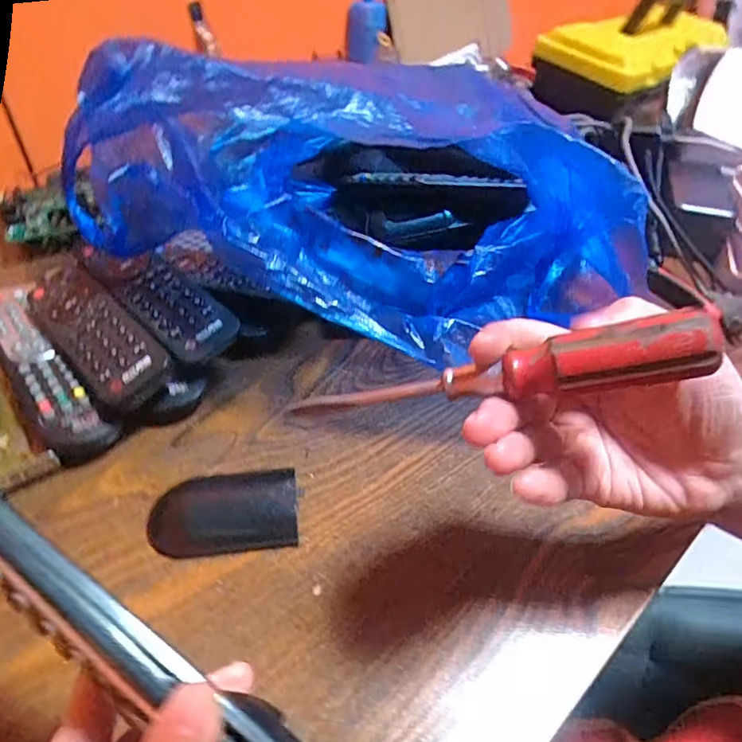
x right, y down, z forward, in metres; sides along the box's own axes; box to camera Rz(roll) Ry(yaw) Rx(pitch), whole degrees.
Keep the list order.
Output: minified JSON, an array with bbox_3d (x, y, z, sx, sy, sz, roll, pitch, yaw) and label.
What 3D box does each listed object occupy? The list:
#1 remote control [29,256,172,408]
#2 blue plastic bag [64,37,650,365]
[{"bbox_3d":[-0.184,-0.027,0.348,0.156,0.020,0.049,34,70,31],"label":"remote control"},{"bbox_3d":[-0.003,-0.147,0.397,0.352,0.129,0.314,16,43,11],"label":"blue plastic bag"}]

